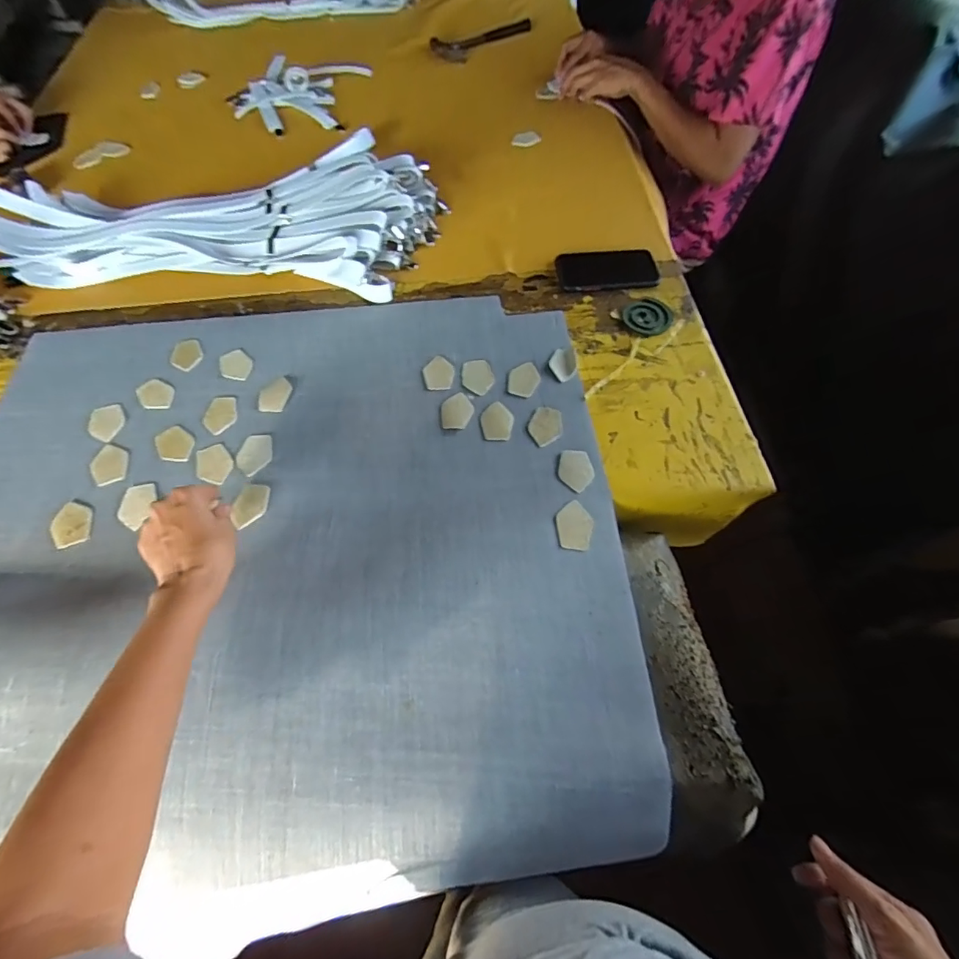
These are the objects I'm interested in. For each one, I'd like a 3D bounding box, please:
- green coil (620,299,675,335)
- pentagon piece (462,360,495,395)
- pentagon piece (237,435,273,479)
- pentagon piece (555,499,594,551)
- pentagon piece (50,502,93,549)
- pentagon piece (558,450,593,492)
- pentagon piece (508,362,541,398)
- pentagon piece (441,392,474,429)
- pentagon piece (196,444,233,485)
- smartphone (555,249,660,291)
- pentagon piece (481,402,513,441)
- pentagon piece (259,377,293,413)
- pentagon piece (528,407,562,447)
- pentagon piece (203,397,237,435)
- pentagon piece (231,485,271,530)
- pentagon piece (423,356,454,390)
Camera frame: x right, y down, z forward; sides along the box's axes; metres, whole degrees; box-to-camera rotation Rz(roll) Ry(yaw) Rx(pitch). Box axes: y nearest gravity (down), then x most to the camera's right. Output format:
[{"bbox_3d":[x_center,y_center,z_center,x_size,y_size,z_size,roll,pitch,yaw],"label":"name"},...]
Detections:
[{"bbox_3d":[0.238,-0.232,0.675,0.070,0.006,0.068,-1,60,1],"label":"green coil"},{"bbox_3d":[-0.002,-0.133,0.616,0.039,0.004,0.057,-4,60,-1],"label":"pentagon piece"},{"bbox_3d":[-0.265,-0.031,0.560,0.040,0.004,0.055,-15,61,-7],"label":"pentagon piece"},{"bbox_3d":[0.103,0.049,0.512,0.037,0.006,0.053,-4,60,-1],"label":"pentagon piece"},{"bbox_3d":[-0.439,0.048,0.513,0.034,0.008,0.055,-23,62,-12],"label":"pentagon piece"},{"bbox_3d":[0.111,-0.010,0.545,0.038,0.004,0.055,4,60,3],"label":"pentagon piece"},{"bbox_3d":[0.057,-0.129,0.614,0.038,0.004,0.054,15,61,10],"label":"pentagon piece"},{"bbox_3d":[-0.027,-0.085,0.590,0.038,0.004,0.052,-5,60,-1],"label":"pentagon piece"},{"bbox_3d":[-0.308,-0.018,0.554,0.039,0.004,0.056,-15,61,-7],"label":"pentagon piece"},{"bbox_3d":[0.193,-0.317,0.720,0.149,0.010,0.077,-4,60,-1],"label":"smartphone"},{"bbox_3d":[0.022,-0.072,0.581,0.037,0.004,0.053,-1,60,1],"label":"pentagon piece"},{"bbox_3d":[-0.260,-0.108,0.605,0.038,0.004,0.053,3,60,3],"label":"pentagon piece"},{"bbox_3d":[0.080,-0.065,0.577,0.039,0.004,0.055,3,60,3],"label":"pentagon piece"},{"bbox_3d":[-0.321,-0.082,0.589,0.038,0.004,0.058,-15,61,-7],"label":"pentagon piece"},{"bbox_3d":[-0.248,0.028,0.520,0.032,0.010,0.055,-3,60,0],"label":"pentagon piece"},{"bbox_3d":[-0.053,-0.138,0.620,0.038,0.004,0.051,-6,60,-2],"label":"pentagon piece"}]

